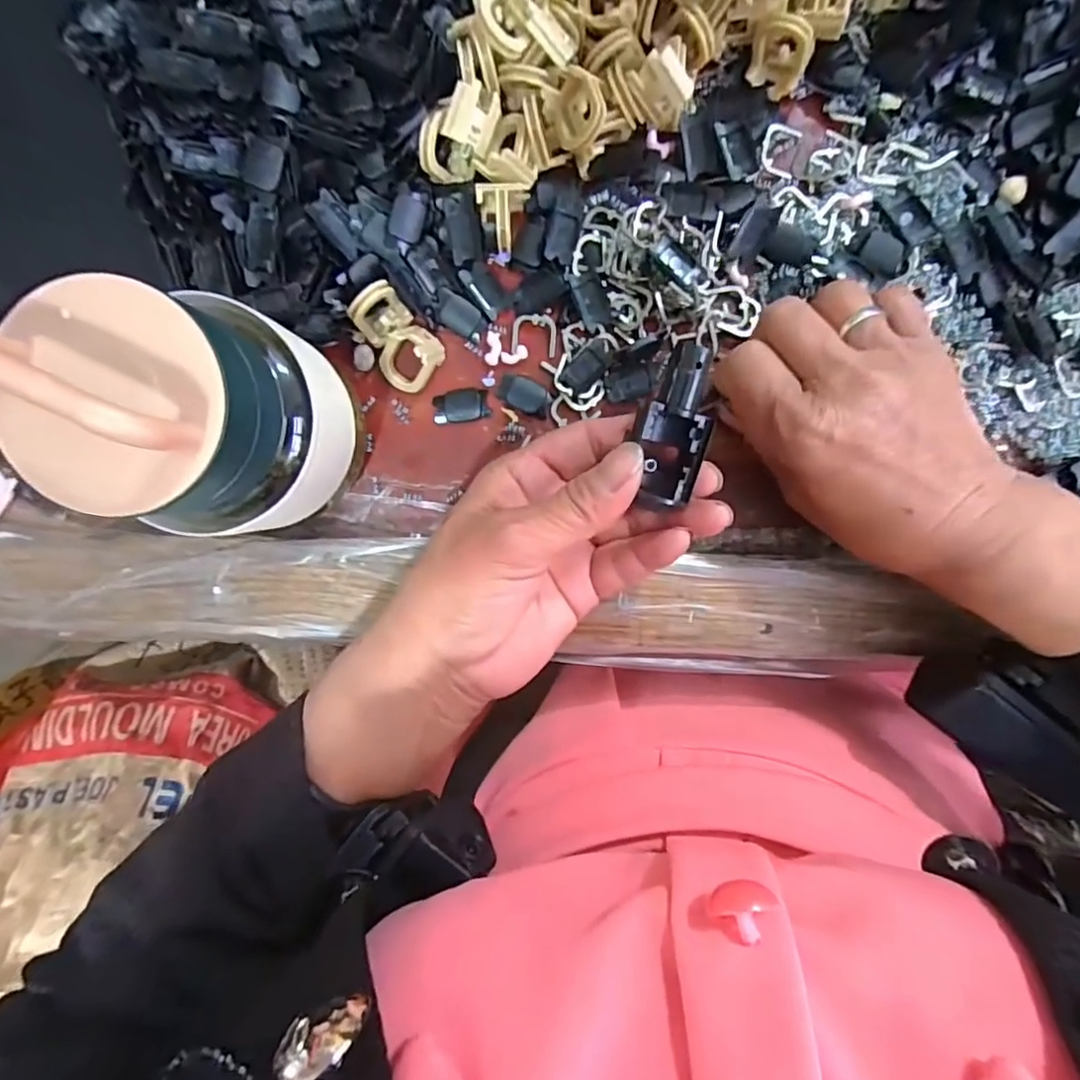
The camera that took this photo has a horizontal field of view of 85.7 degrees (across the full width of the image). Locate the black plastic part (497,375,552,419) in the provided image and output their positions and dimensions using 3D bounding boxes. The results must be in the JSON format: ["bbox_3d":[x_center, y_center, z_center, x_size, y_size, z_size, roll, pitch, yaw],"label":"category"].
[{"bbox_3d":[-0.007,-0.063,0.251,0.024,0.004,0.014,22,97,-1],"label":"black plastic part"}]

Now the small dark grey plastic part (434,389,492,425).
[{"bbox_3d":[-0.034,-0.058,0.251,0.024,0.004,0.014,-8,96,2],"label":"small dark grey plastic part"}]

